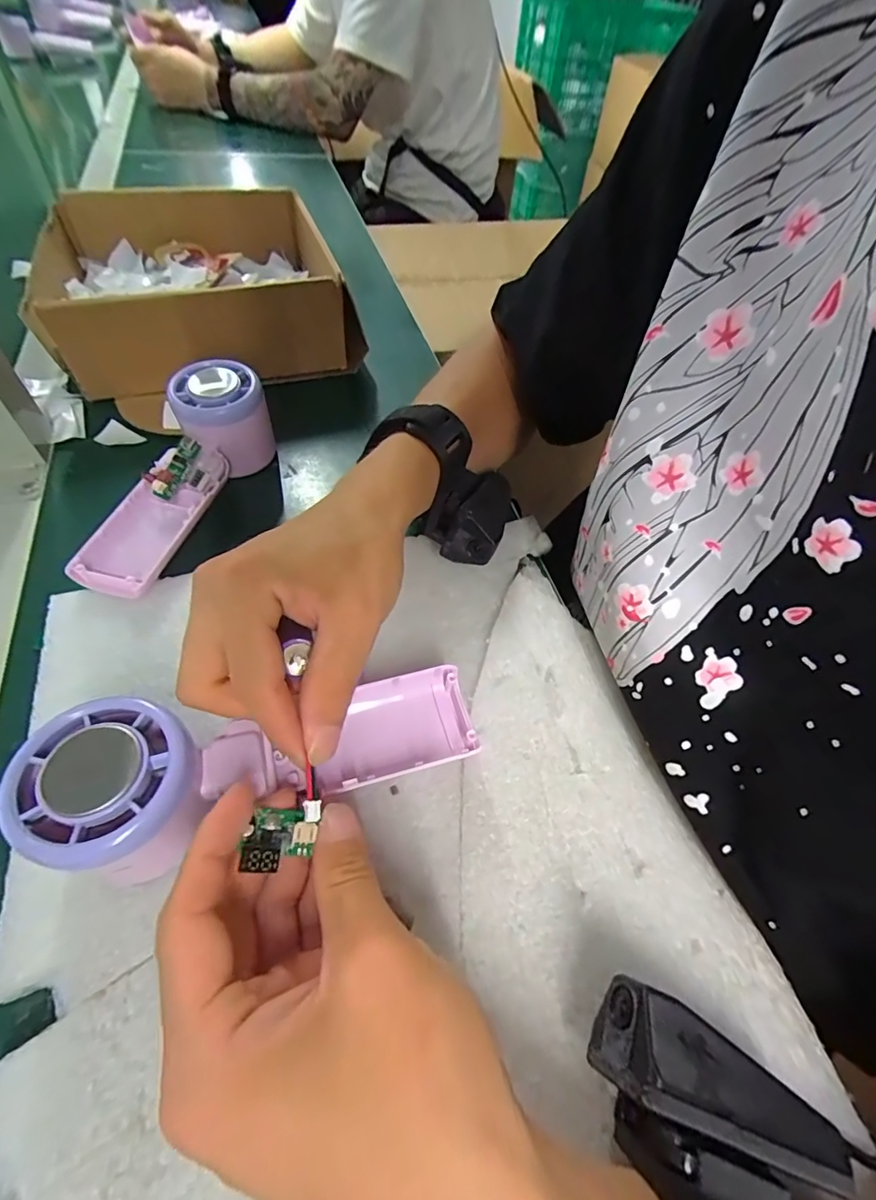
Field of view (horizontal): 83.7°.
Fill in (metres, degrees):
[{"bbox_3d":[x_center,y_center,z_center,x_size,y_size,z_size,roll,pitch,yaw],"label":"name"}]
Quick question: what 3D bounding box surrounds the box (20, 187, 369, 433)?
[{"bbox_3d":[-0.202,-0.279,0.429,0.221,0.078,0.245,-13,56,-14],"label":"box"}]

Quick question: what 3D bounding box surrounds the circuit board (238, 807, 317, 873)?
[{"bbox_3d":[-0.056,0.082,0.168,0.022,0.011,0.021,1,54,-4],"label":"circuit board"}]

